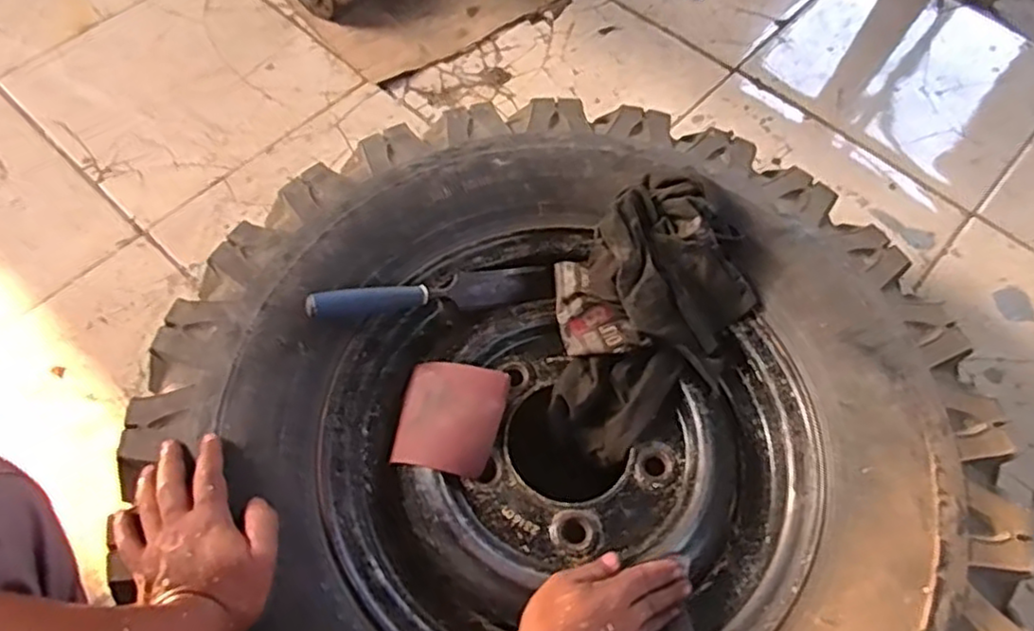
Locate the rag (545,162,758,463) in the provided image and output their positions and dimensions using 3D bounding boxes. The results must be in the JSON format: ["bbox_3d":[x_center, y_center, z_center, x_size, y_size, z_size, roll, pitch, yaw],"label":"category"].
[{"bbox_3d":[0.130,0.000,0.655,0.159,0.123,0.255,25,64,12],"label":"rag"}]

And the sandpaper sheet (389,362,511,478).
[{"bbox_3d":[-0.062,0.093,0.636,0.094,0.022,0.099,11,62,5],"label":"sandpaper sheet"}]

